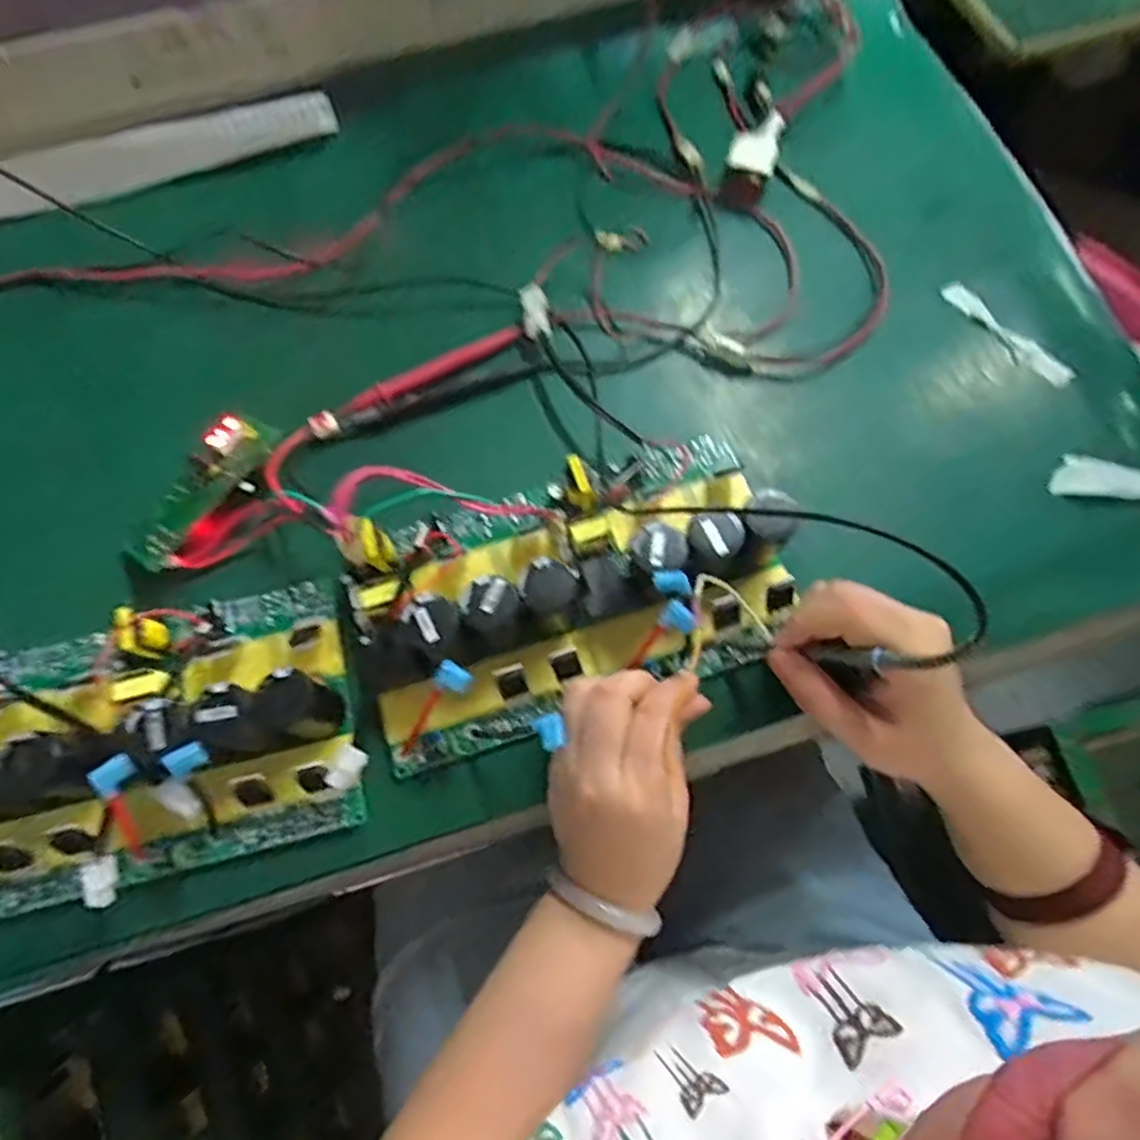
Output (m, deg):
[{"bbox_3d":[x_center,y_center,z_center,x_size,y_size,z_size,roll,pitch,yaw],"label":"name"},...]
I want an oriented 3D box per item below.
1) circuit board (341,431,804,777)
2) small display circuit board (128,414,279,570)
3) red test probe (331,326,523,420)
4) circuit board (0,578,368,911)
[{"bbox_3d":[-0.002,0.007,0.374,0.235,0.057,0.135,-17,71,-5],"label":"circuit board"},{"bbox_3d":[-0.217,-0.048,0.407,0.036,0.013,0.104,27,73,10],"label":"small display circuit board"},{"bbox_3d":[-0.089,-0.128,0.442,0.131,0.009,0.014,-29,72,-9],"label":"red test probe"},{"bbox_3d":[-0.236,0.089,0.353,0.238,0.056,0.142,-15,71,-4],"label":"circuit board"}]

